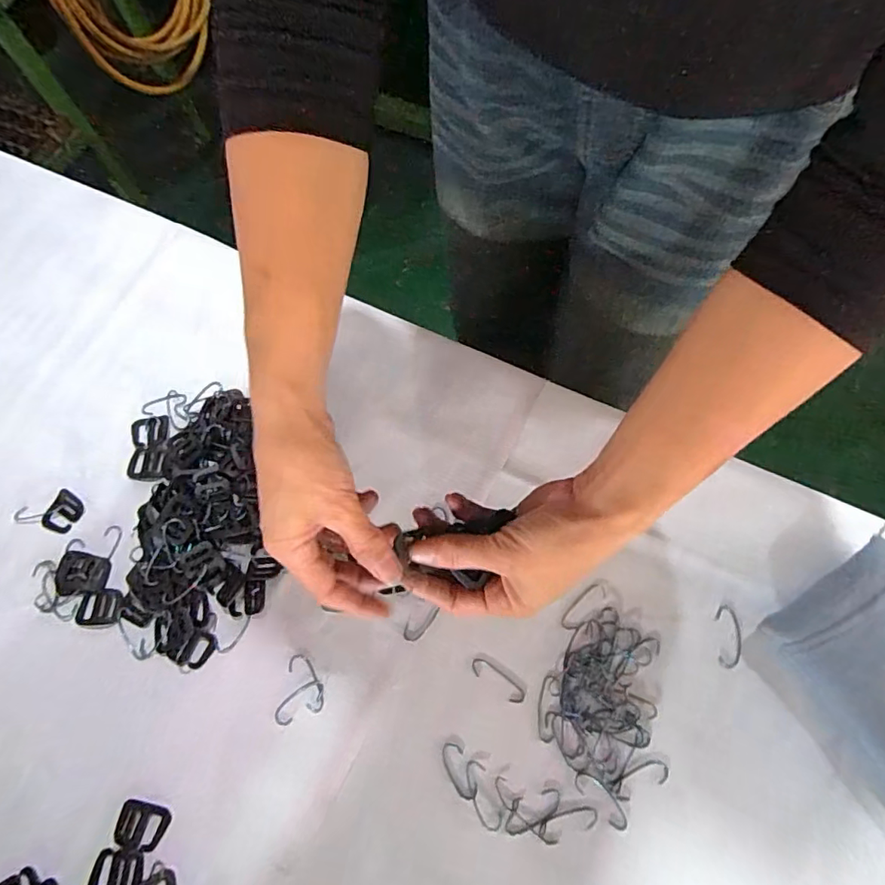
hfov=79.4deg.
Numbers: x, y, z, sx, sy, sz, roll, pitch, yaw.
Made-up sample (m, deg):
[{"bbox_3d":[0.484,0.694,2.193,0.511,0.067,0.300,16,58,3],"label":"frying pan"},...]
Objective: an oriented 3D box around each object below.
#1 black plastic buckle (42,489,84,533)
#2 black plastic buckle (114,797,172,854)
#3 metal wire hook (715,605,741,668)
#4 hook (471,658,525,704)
[{"bbox_3d":[-0.301,0.055,0.421,0.030,0.004,0.033,26,71,12],"label":"black plastic buckle"},{"bbox_3d":[-0.194,0.247,0.342,0.033,0.004,0.027,5,68,4],"label":"black plastic buckle"},{"bbox_3d":[0.198,0.134,0.369,0.015,0.004,0.041,5,68,4],"label":"metal wire hook"},{"bbox_3d":[0.038,0.164,0.367,0.041,0.004,0.013,32,72,14],"label":"hook"}]

